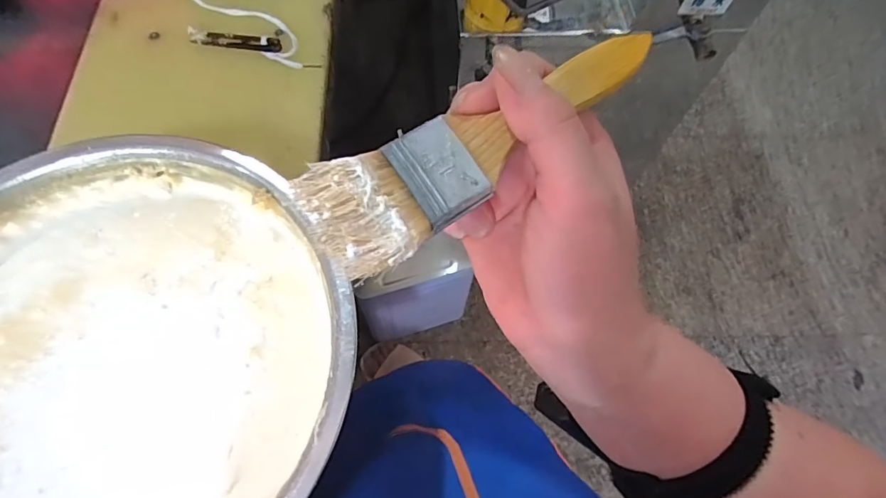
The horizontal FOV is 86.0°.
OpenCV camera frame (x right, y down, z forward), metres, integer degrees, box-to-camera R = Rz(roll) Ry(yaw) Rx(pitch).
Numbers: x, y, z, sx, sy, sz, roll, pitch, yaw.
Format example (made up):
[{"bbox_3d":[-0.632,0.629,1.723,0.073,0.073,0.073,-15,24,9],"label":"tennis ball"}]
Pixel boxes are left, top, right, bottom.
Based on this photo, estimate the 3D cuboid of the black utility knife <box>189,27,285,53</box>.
[{"bbox_3d":[-0.231,-0.232,0.530,0.103,0.007,0.020,8,66,0],"label":"black utility knife"}]

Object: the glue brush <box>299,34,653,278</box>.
[{"bbox_3d":[0.023,-0.038,0.170,0.146,0.008,0.037,-28,88,-21],"label":"glue brush"}]

